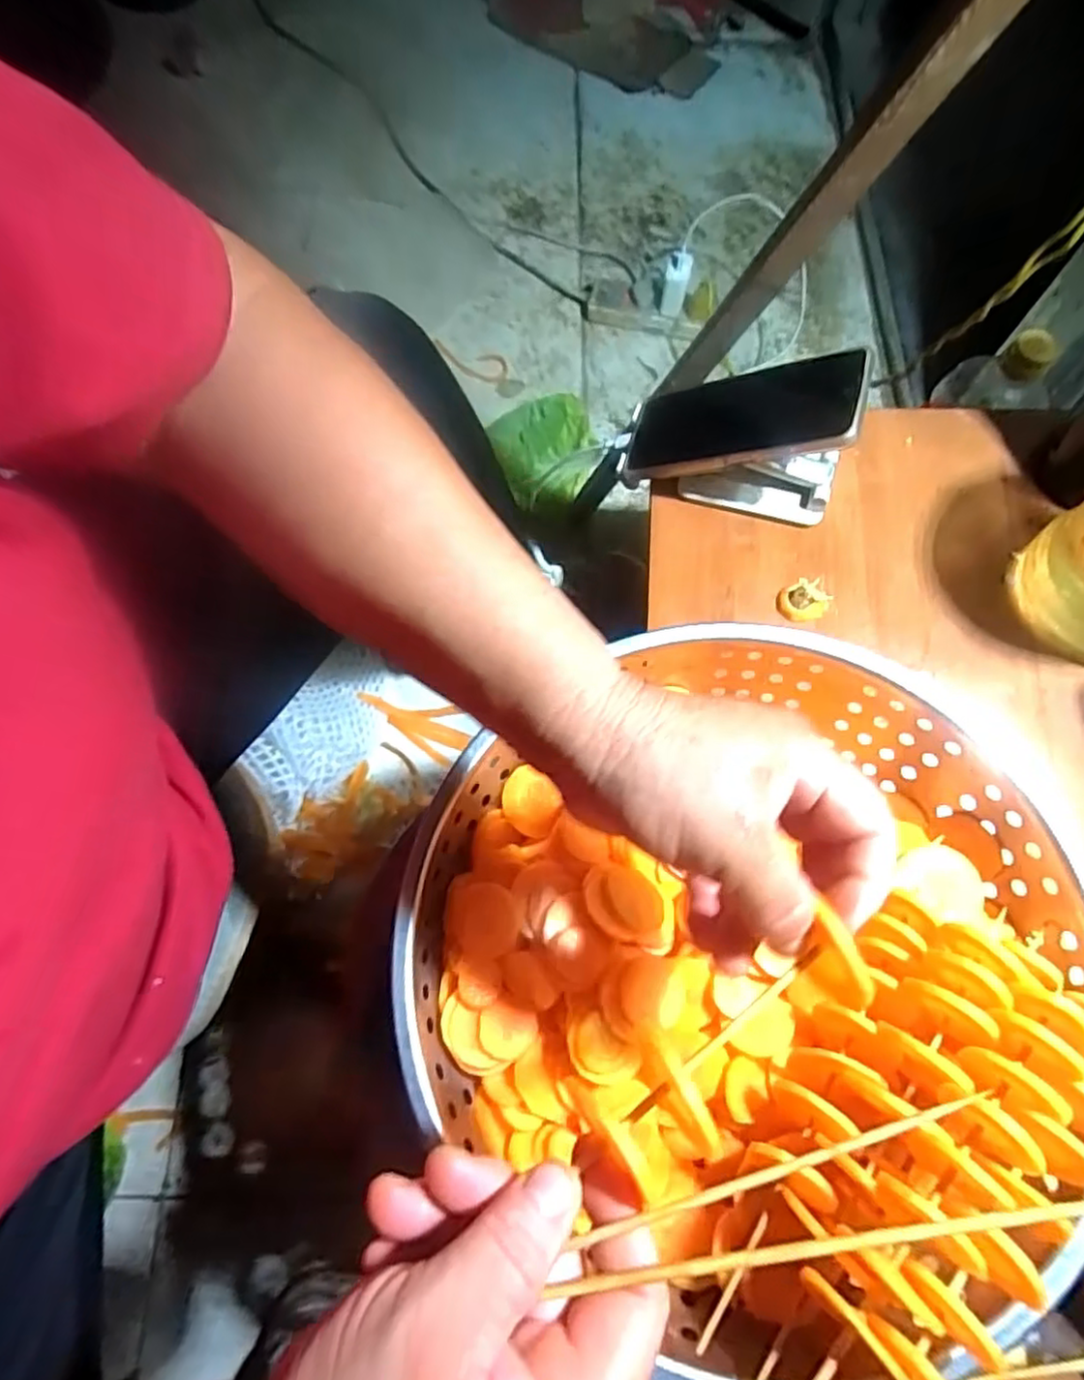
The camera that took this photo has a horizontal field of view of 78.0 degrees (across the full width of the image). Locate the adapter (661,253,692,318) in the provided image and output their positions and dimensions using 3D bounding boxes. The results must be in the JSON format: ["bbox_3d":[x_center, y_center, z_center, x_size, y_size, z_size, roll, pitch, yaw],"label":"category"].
[{"bbox_3d":[0.167,-0.508,0.840,0.029,0.069,0.021,12,33,6],"label":"adapter"}]

